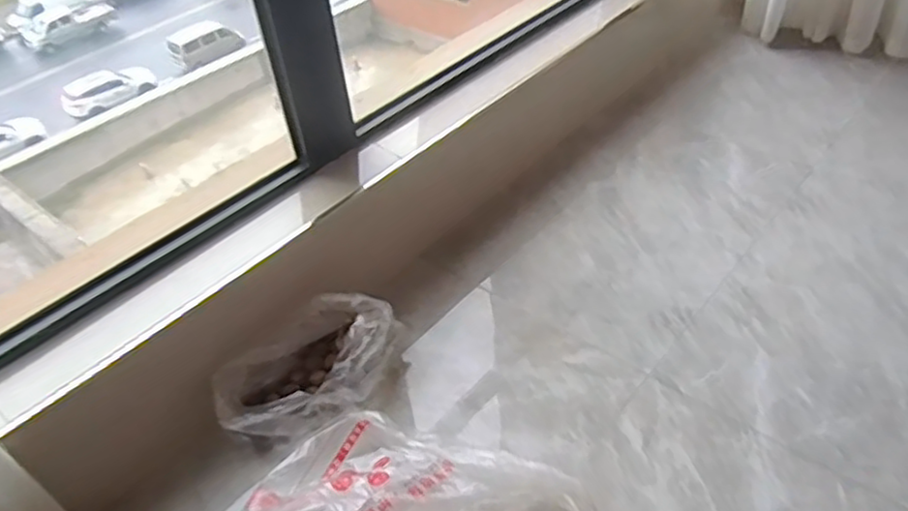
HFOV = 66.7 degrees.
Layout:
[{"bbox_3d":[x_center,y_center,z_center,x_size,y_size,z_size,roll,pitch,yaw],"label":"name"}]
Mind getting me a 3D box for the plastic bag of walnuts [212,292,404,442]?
[{"bbox_3d":[-0.245,0.207,1.235,0.347,0.135,0.180,-30,47,-26],"label":"plastic bag of walnuts"}]

